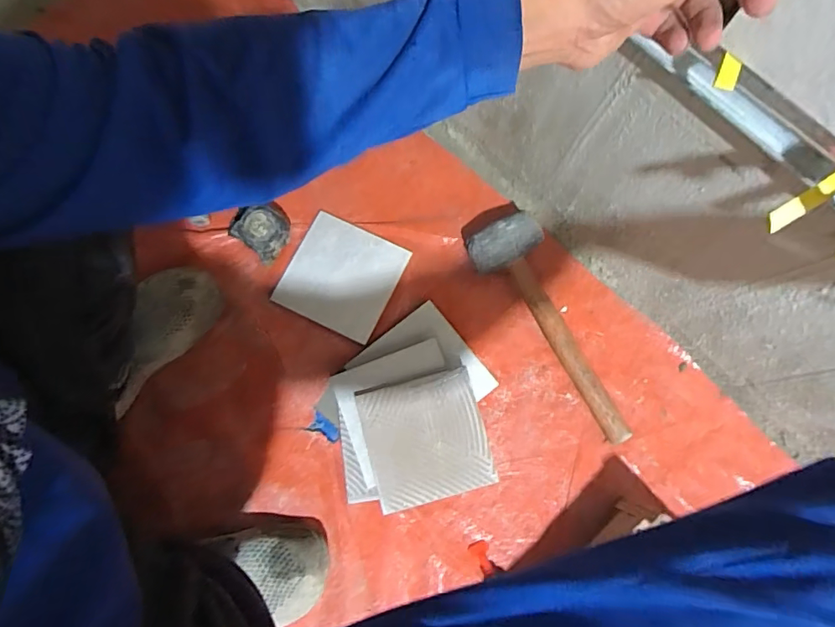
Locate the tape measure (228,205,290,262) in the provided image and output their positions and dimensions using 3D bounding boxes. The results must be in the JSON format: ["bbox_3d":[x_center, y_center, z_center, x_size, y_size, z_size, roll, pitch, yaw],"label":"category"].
[{"bbox_3d":[-0.215,-0.116,0.689,0.075,0.038,0.066,38,79,8],"label":"tape measure"}]

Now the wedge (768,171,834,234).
[{"bbox_3d":[0.273,-0.082,0.338,0.066,0.008,0.013,-39,78,20],"label":"wedge"}]

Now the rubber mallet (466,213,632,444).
[{"bbox_3d":[0.180,0.022,0.656,0.095,0.061,0.319,-27,78,-7],"label":"rubber mallet"}]

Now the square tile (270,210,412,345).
[{"bbox_3d":[-0.106,-0.053,0.697,0.146,0.014,0.146,25,77,5],"label":"square tile"}]

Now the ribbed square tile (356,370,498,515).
[{"bbox_3d":[0.010,0.155,0.620,0.146,0.008,0.148,-15,76,-2],"label":"ribbed square tile"}]

